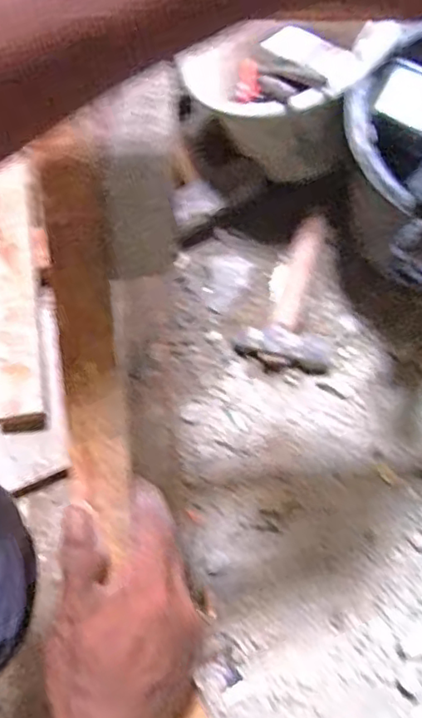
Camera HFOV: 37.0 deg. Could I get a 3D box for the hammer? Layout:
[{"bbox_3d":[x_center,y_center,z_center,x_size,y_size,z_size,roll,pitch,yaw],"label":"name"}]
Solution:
[{"bbox_3d":[0.103,-0.085,0.754,0.104,0.028,0.192,14,70,3],"label":"hammer"}]

